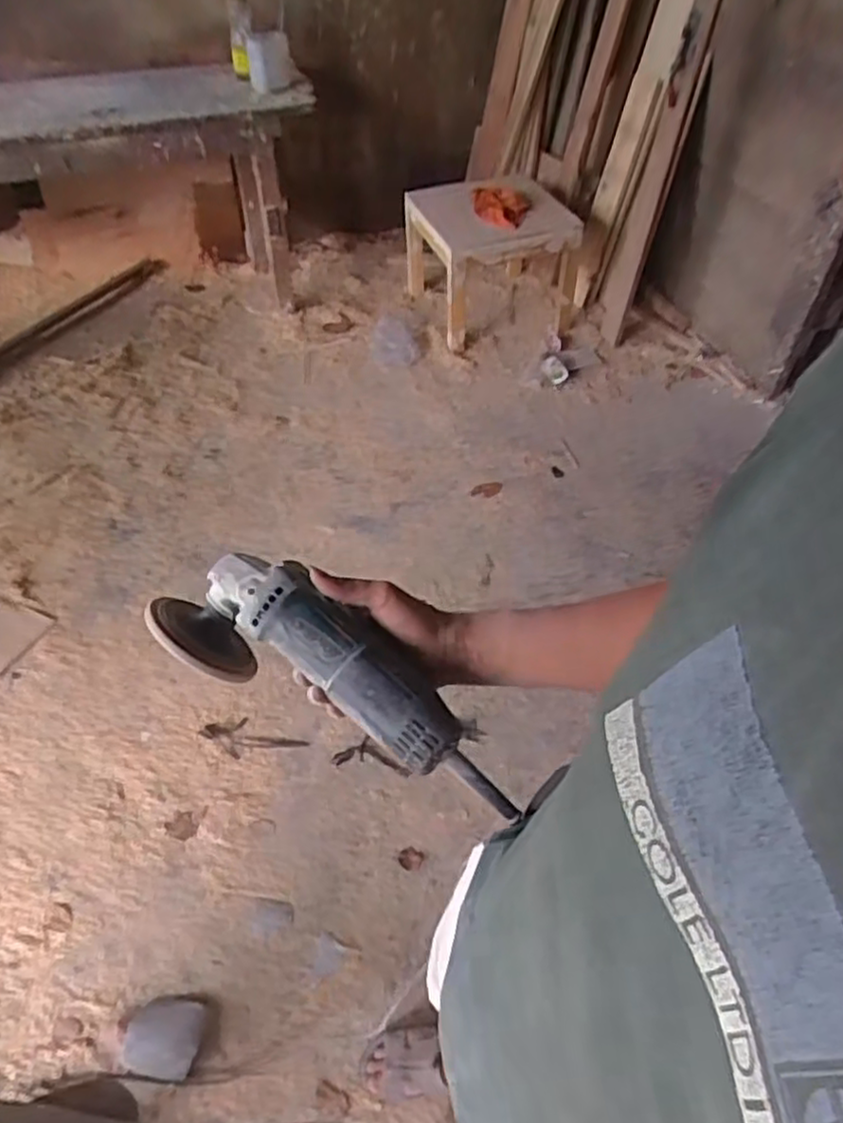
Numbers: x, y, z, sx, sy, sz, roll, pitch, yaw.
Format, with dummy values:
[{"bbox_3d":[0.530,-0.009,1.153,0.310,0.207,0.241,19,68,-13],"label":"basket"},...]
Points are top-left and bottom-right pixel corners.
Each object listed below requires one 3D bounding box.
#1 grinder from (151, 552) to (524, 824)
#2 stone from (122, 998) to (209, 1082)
[{"bbox_3d":[-0.069,0.082,0.588,0.327,0.086,0.091,25,53,15],"label":"grinder"},{"bbox_3d":[-0.468,0.857,1.320,0.126,0.050,0.124,4,48,4],"label":"stone"}]

